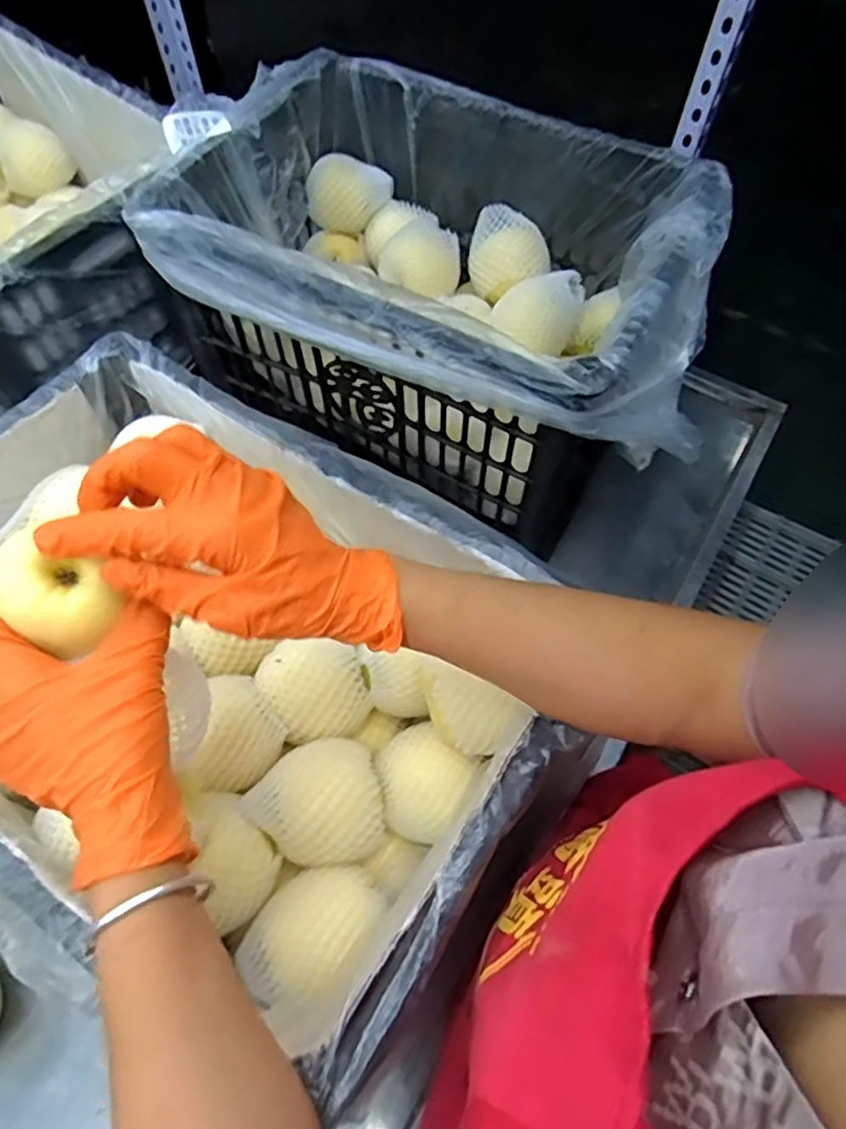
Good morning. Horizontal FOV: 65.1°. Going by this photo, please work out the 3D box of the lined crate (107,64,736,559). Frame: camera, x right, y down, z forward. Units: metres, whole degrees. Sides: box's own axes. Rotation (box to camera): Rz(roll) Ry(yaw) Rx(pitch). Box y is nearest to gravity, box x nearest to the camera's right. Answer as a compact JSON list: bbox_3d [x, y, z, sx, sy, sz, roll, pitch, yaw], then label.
[{"bbox_3d":[0.030,-0.281,0.708,0.539,0.240,0.337,24,64,13],"label":"lined crate"}]

